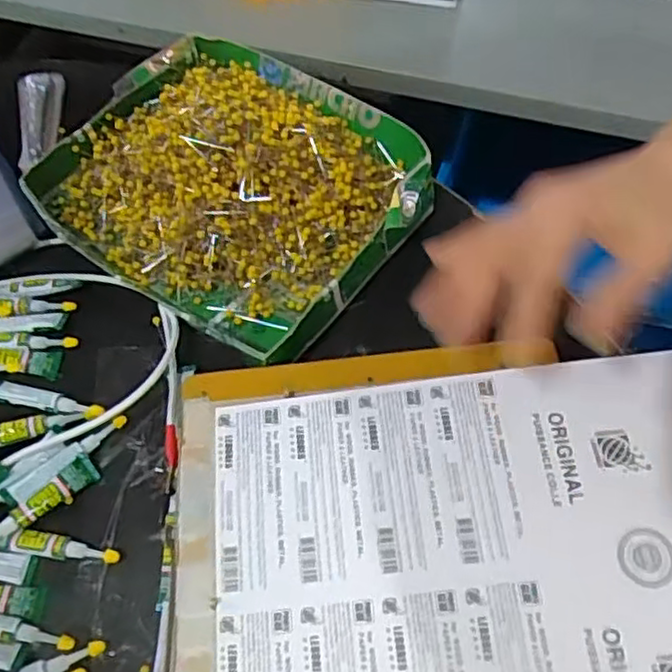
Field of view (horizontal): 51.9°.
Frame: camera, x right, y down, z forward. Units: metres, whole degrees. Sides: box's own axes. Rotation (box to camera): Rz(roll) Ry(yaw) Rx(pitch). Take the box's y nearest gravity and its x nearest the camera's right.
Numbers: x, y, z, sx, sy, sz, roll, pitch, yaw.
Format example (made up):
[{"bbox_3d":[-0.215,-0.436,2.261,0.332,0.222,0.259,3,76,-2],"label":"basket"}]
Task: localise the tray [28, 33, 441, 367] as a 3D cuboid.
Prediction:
[{"bbox_3d":[-0.082,-0.120,0.514,0.278,0.042,0.217,34,70,20],"label":"tray"}]

